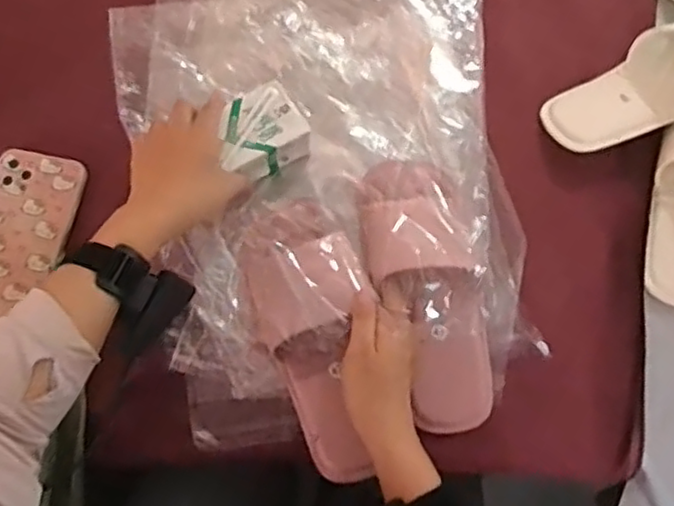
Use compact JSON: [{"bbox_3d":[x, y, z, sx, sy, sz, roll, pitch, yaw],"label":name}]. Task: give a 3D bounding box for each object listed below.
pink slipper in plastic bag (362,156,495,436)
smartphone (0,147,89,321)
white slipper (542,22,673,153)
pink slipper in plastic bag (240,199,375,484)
[{"bbox_3d":[0.079,0.033,0.578,0.083,0.066,0.236,-15,88,-5],"label":"pink slipper in plastic bag"},{"bbox_3d":[-0.286,-0.017,0.603,0.080,0.007,0.160,10,73,2],"label":"smartphone"},{"bbox_3d":[0.290,-0.159,0.631,0.192,0.055,0.091,-34,76,4],"label":"white slipper"},{"bbox_3d":[-0.020,0.066,0.558,0.096,0.061,0.231,-10,81,-4],"label":"pink slipper in plastic bag"}]

